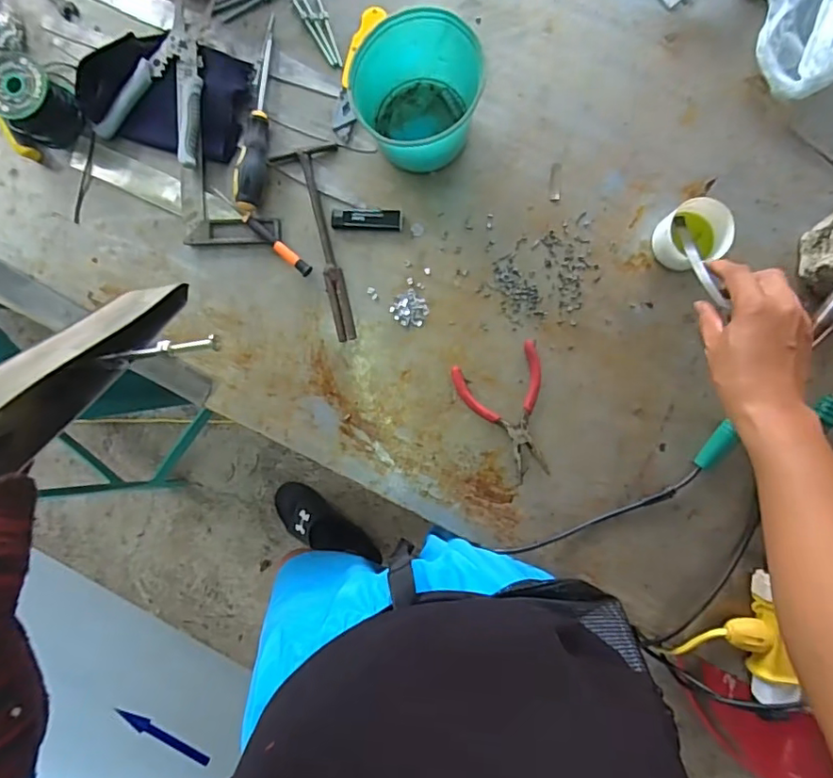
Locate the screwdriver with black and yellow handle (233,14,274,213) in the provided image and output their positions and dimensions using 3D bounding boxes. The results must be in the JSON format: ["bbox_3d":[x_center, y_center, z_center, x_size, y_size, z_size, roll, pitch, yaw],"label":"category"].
[{"bbox_3d":[-0.181,-0.310,0.613,0.031,0.033,0.217,5,92,4],"label":"screwdriver with black and yellow handle"}]

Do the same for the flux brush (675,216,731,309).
[{"bbox_3d":[0.287,-0.132,0.556,0.018,0.159,0.012,5,135,4],"label":"flux brush"}]

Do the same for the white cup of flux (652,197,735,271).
[{"bbox_3d":[0.291,-0.163,0.586,0.066,0.058,0.063,0,92,4],"label":"white cup of flux"}]

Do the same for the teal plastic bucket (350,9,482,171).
[{"bbox_3d":[0.002,-0.307,0.570,0.110,0.098,0.116,24,93,3],"label":"teal plastic bucket"}]

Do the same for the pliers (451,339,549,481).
[{"bbox_3d":[0.116,0.028,0.617,0.092,0.011,0.147,-22,90,4],"label":"pliers"}]

